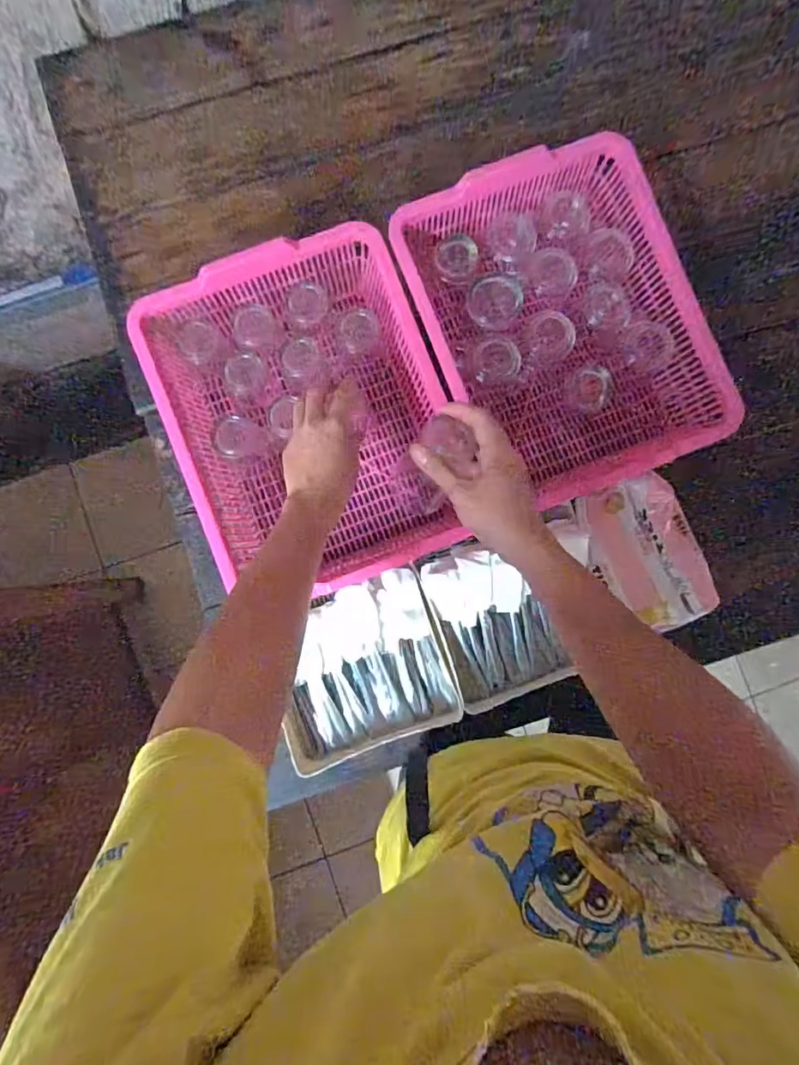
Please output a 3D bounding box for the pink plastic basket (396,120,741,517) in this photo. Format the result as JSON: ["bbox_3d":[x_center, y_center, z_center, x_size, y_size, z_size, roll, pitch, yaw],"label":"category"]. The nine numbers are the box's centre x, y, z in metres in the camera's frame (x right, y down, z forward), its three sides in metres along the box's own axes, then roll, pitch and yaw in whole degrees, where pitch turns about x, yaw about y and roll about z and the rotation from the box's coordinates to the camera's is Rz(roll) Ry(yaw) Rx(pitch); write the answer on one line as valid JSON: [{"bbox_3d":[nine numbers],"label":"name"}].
[{"bbox_3d":[0.194,-0.242,0.641,0.311,0.077,0.383,-19,87,-2],"label":"pink plastic basket"}]

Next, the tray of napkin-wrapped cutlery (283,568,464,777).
[{"bbox_3d":[-0.051,0.174,0.649,0.218,0.044,0.201,-21,87,-2],"label":"tray of napkin-wrapped cutlery"}]

